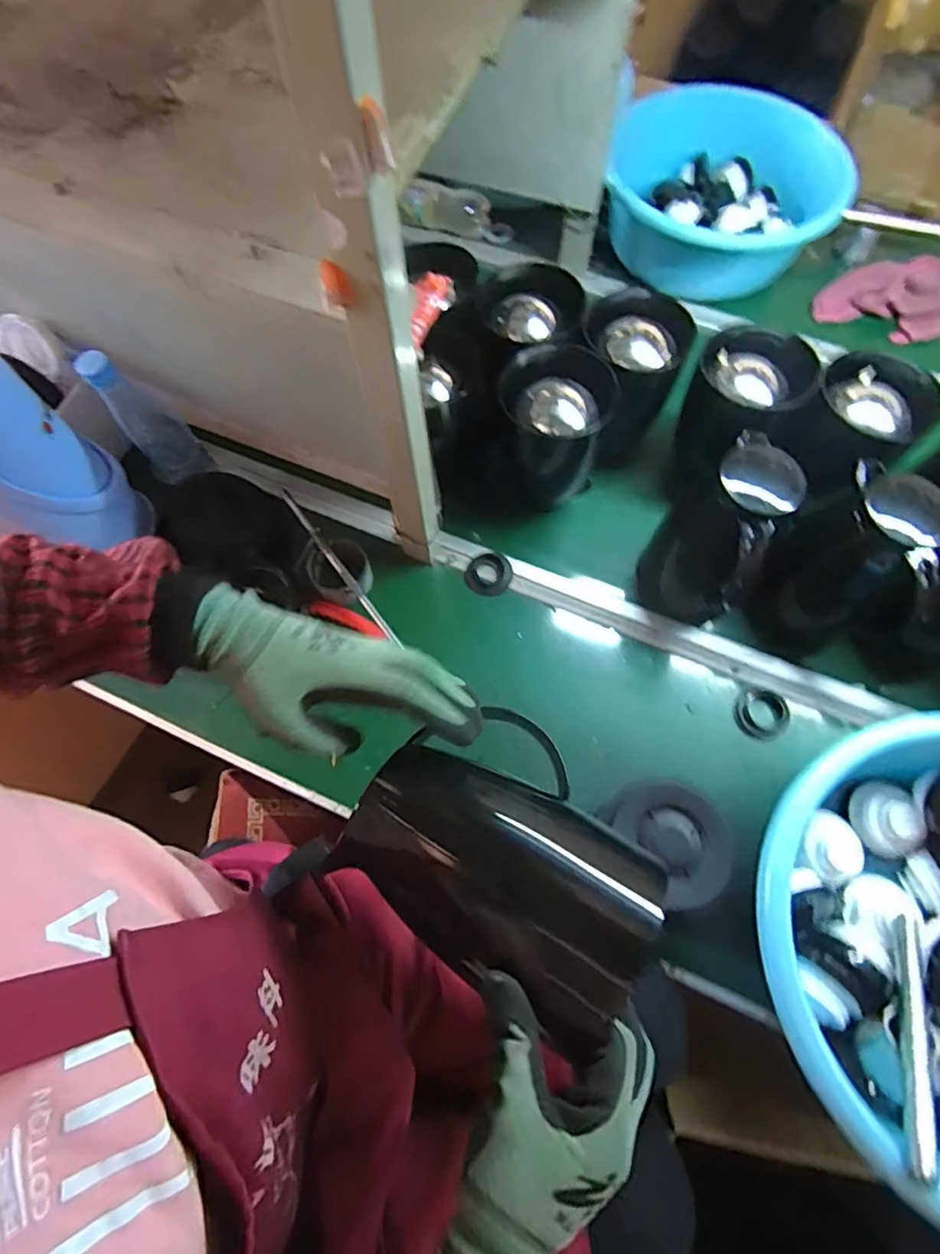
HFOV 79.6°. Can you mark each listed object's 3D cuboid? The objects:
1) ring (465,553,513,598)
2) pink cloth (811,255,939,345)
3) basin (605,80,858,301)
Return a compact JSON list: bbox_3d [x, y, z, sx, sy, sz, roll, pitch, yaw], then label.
[{"bbox_3d":[0.025,-0.068,0.742,0.061,0.020,0.053,-17,69,-6],"label":"ring"},{"bbox_3d":[0.661,-0.514,0.899,0.196,0.024,0.129,-3,92,22],"label":"pink cloth"},{"bbox_3d":[0.393,-0.709,0.913,0.329,0.126,0.316,0,68,1],"label":"basin"}]

